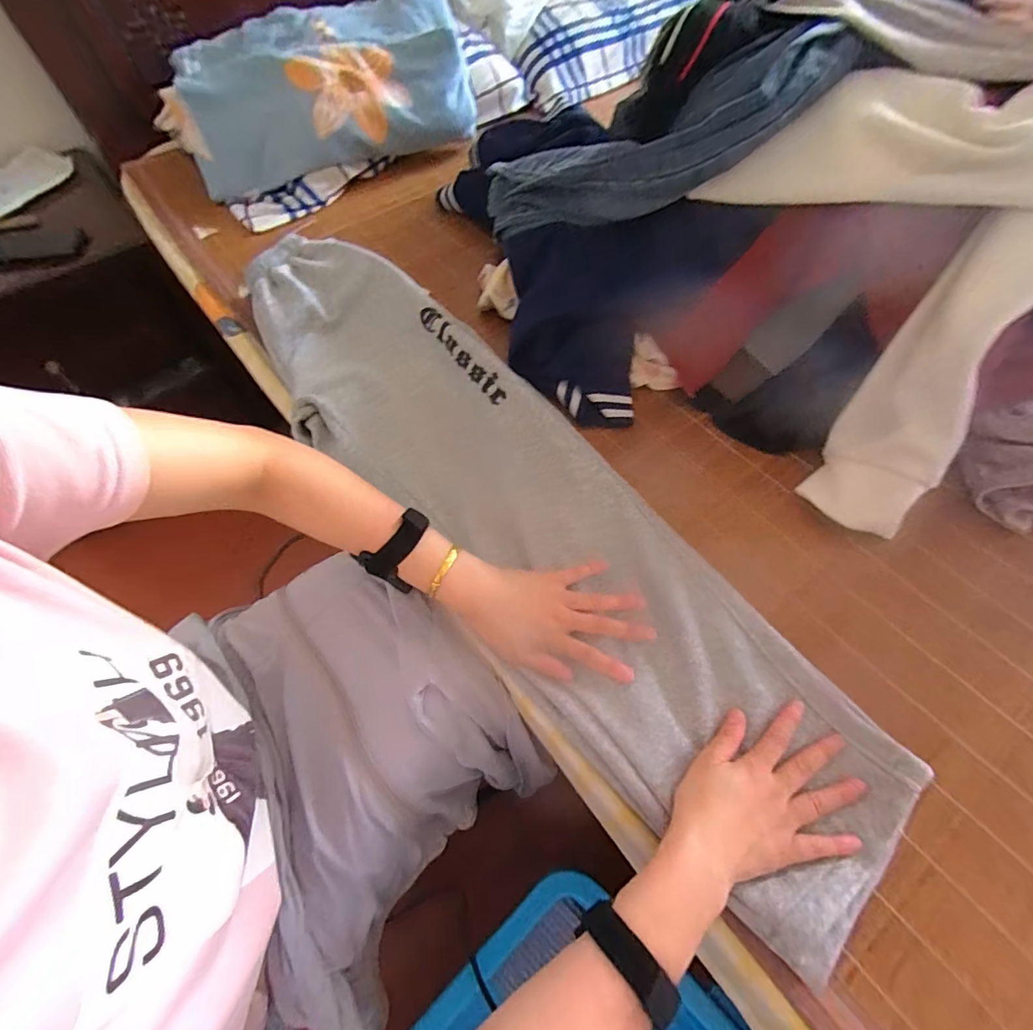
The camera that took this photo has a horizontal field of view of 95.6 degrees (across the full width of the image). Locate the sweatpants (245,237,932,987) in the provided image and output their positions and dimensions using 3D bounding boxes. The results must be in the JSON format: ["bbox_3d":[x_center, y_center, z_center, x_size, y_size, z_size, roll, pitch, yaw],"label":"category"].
[{"bbox_3d":[-0.015,-0.040,0.512,0.245,0.059,0.887,-37,69,-19],"label":"sweatpants"}]

